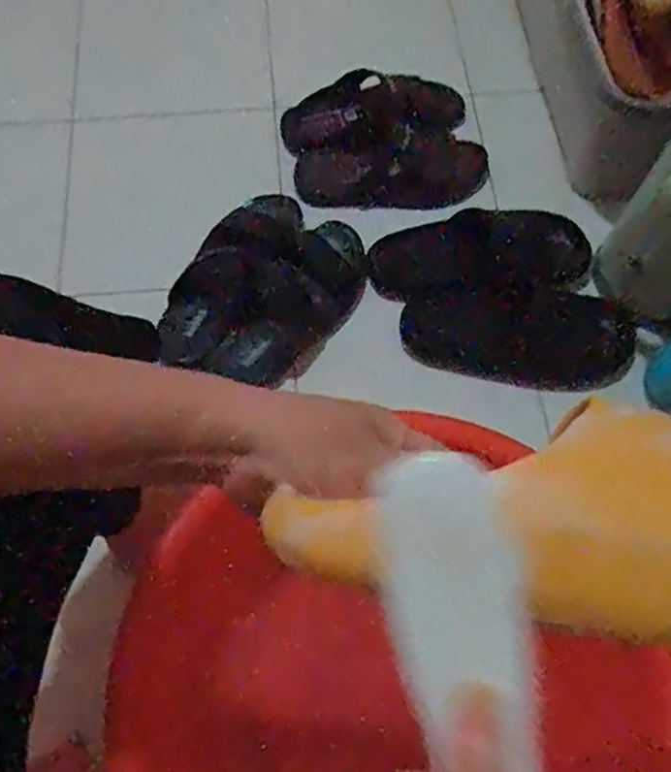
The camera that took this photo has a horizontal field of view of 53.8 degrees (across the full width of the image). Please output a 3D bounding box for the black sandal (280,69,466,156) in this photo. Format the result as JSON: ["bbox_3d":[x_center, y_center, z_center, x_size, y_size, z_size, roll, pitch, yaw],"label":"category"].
[{"bbox_3d":[0.054,-0.398,0.954,0.262,0.047,0.098,-10,69,-5],"label":"black sandal"}]

